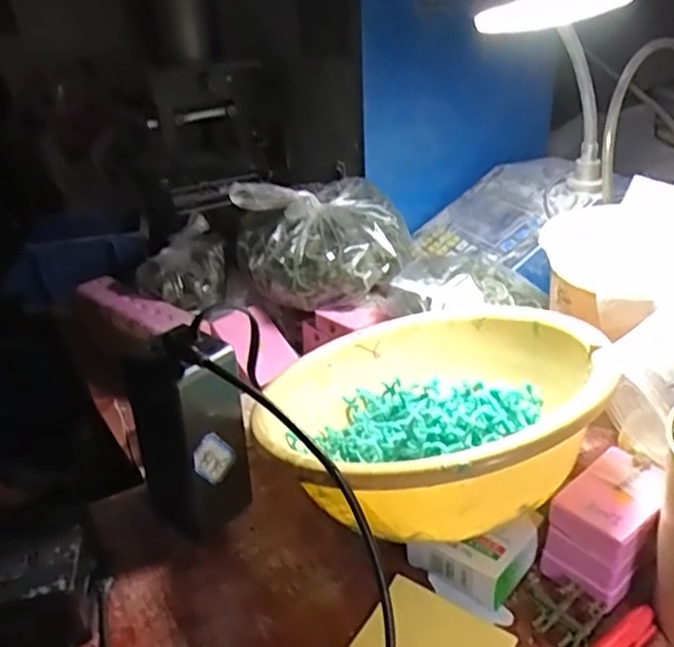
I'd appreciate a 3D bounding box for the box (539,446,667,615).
[{"bbox_3d":[0.159,0.120,0.390,0.069,0.058,0.046,-27,35,-37],"label":"box"}]

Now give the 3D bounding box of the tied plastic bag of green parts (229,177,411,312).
[{"bbox_3d":[-0.011,-0.080,0.613,0.155,0.087,0.109,-9,28,-10],"label":"tied plastic bag of green parts"}]

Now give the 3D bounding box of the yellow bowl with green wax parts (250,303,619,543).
[{"bbox_3d":[0.059,0.051,0.438,0.216,0.085,0.220,-3,27,2],"label":"yellow bowl with green wax parts"}]

